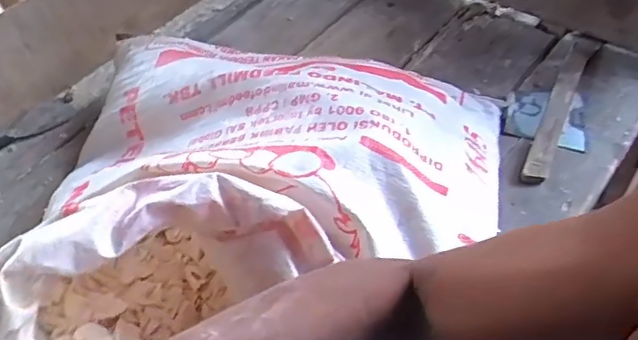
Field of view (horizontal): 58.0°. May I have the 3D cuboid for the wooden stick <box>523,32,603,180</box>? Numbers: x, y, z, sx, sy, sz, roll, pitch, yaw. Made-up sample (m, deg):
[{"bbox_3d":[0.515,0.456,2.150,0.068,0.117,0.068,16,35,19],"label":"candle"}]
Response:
[{"bbox_3d":[0.347,-0.101,0.820,0.038,0.023,0.311,20,54,21],"label":"wooden stick"}]

